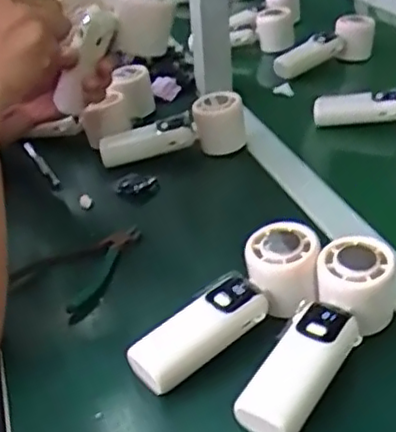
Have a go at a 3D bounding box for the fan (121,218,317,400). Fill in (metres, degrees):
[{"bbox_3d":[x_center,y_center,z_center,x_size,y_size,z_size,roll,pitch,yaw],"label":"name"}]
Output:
[{"bbox_3d":[0.026,0.070,0.494,0.169,0.048,0.058,-36,41,-20],"label":"fan"}]

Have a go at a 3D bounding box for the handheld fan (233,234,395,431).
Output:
[{"bbox_3d":[0.090,0.087,0.473,0.052,0.054,0.164,20,54,34],"label":"handheld fan"}]

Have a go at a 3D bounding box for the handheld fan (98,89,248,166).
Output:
[{"bbox_3d":[-0.032,-0.100,0.768,0.164,0.065,0.072,-13,32,-17],"label":"handheld fan"}]

